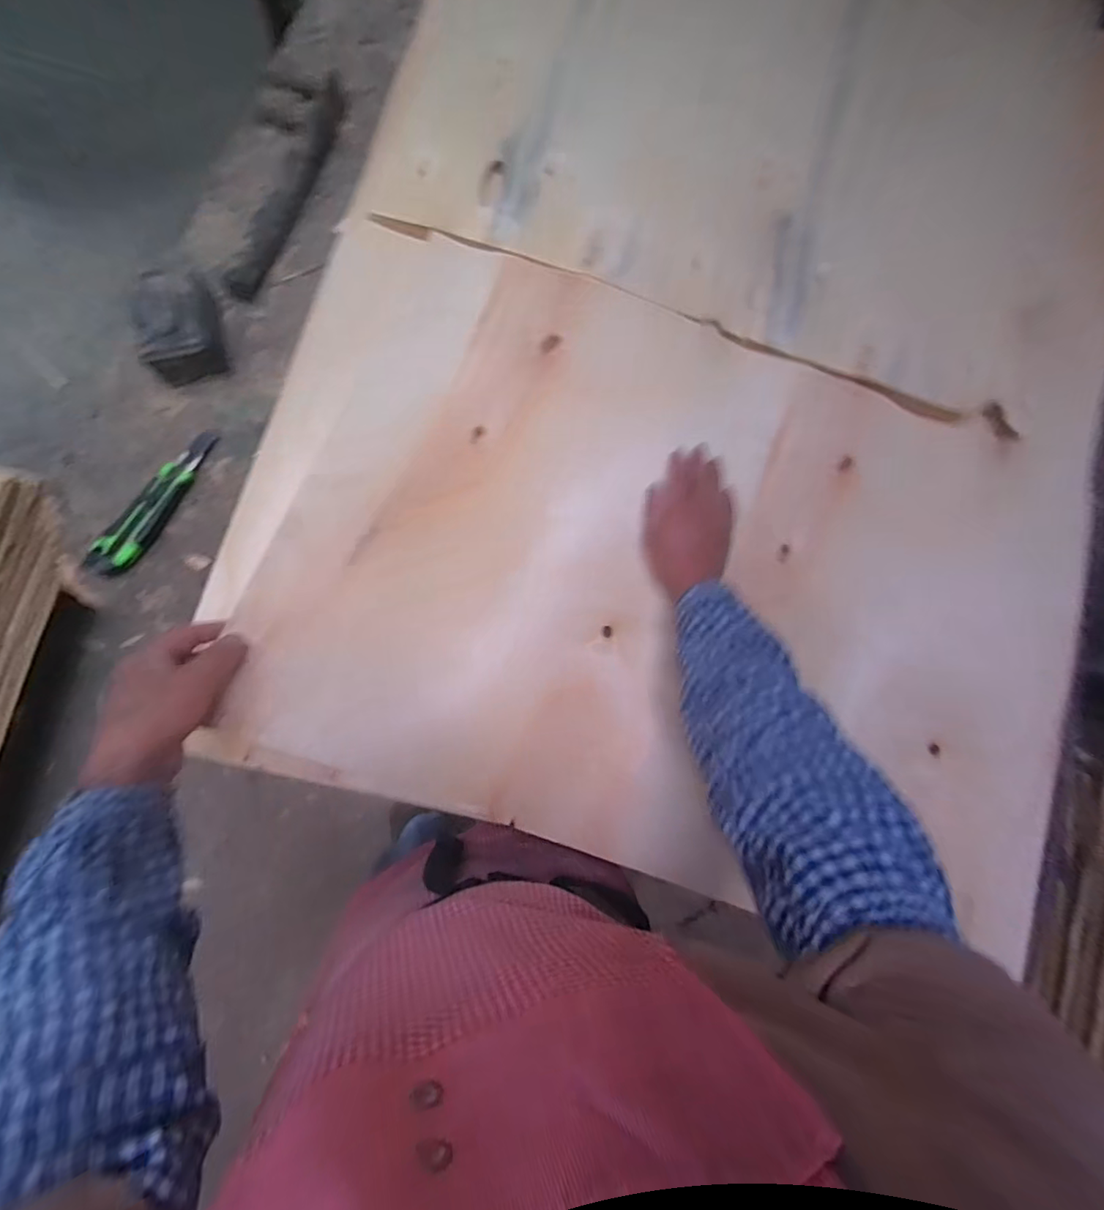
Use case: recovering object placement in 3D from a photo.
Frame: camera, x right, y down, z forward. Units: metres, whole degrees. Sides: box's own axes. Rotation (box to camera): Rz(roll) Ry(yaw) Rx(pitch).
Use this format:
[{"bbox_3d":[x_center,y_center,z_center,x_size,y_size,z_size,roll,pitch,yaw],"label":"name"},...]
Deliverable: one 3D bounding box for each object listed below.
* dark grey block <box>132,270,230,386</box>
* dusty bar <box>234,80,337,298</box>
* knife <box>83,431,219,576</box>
[{"bbox_3d":[-0.426,-0.319,0.619,0.082,0.060,0.103,-16,82,-10],"label":"dark grey block"},{"bbox_3d":[-0.320,-0.514,0.669,0.031,0.044,0.310,20,78,-3],"label":"dusty bar"},{"bbox_3d":[-0.447,-0.117,0.606,0.042,0.022,0.191,28,78,-1],"label":"knife"}]

